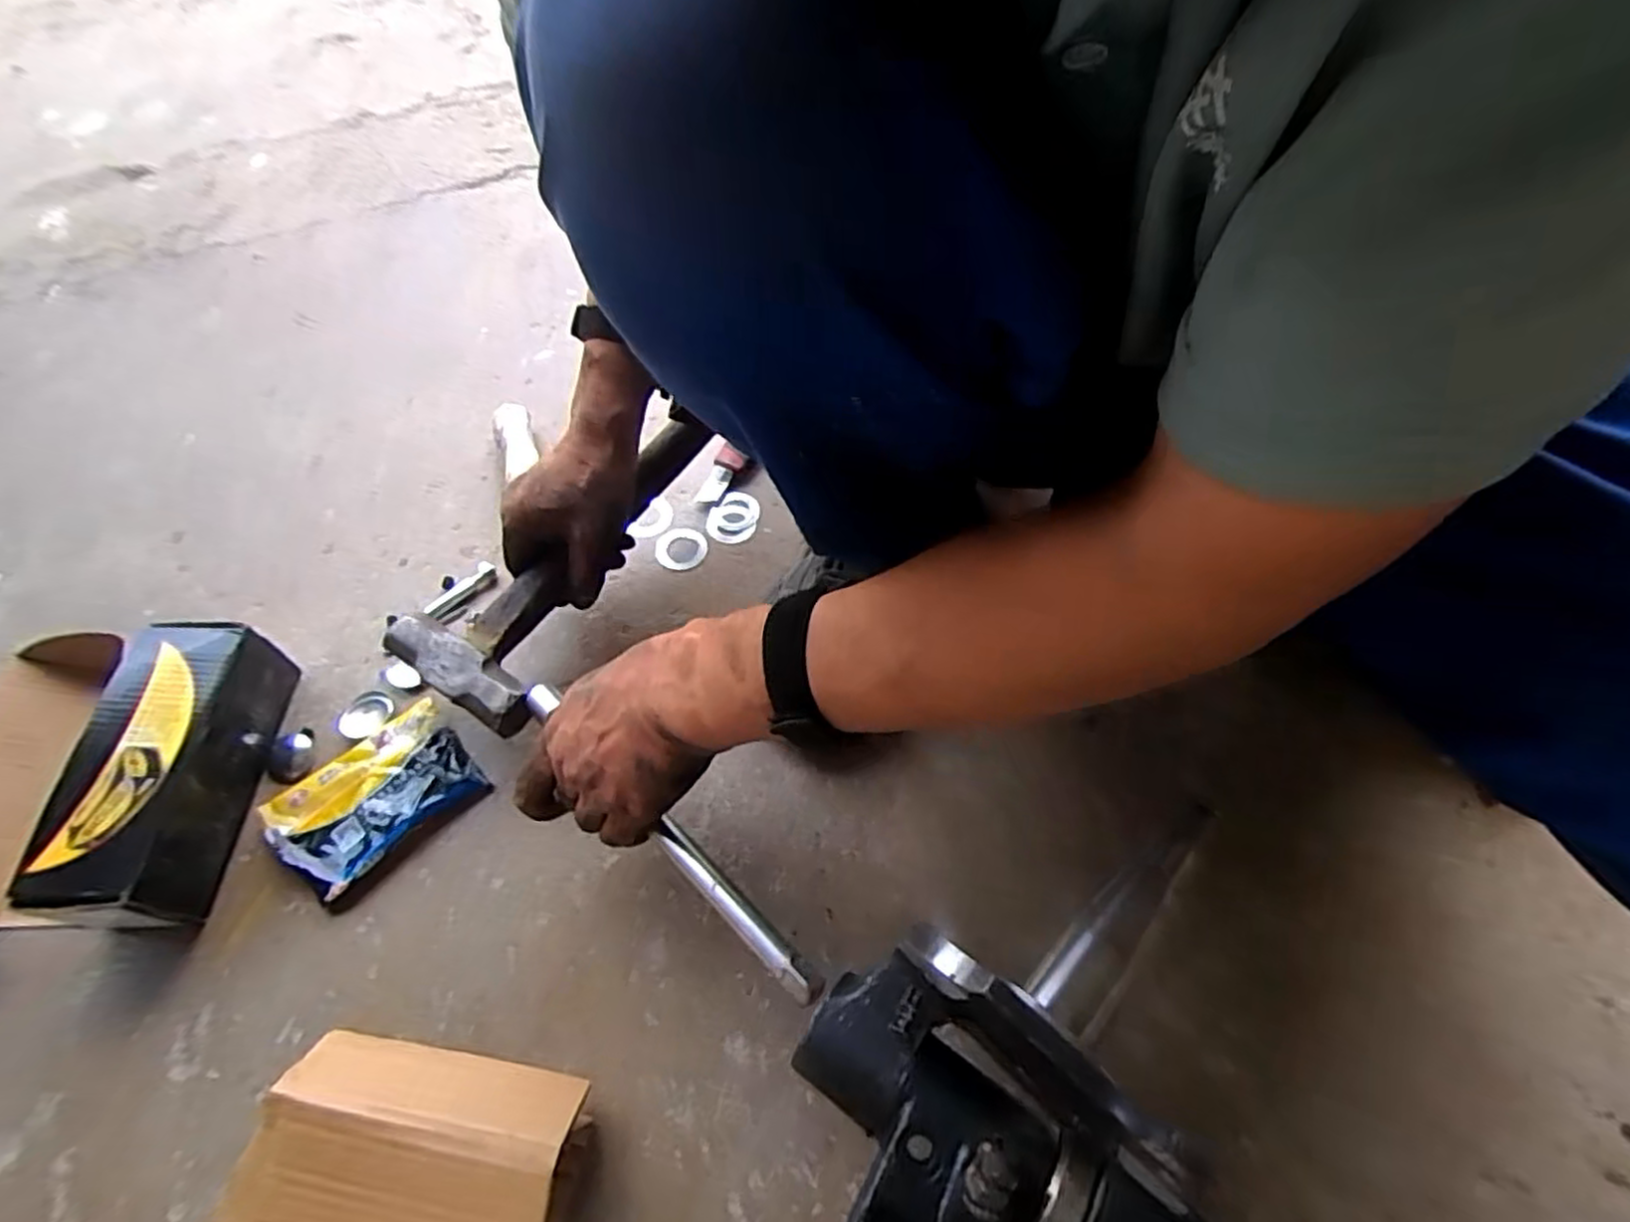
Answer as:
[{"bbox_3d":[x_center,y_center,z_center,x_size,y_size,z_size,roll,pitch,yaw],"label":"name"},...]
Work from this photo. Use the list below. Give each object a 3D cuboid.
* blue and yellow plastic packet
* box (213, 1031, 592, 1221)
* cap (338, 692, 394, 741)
[{"bbox_3d":[-0.287,0.120,0.473,0.116,0.018,0.082,-39,65,-20],"label":"blue and yellow plastic packet"},{"bbox_3d":[-0.201,0.283,0.358,0.157,0.046,0.114,8,60,6],"label":"box"},{"bbox_3d":[-0.313,0.073,0.507,0.035,0.011,0.037,-1,59,1],"label":"cap"}]

